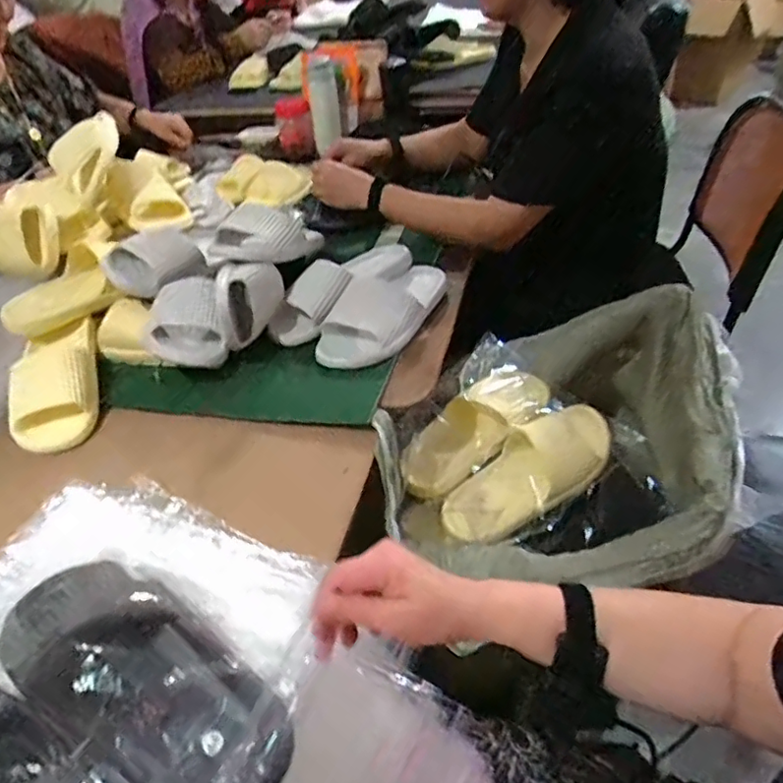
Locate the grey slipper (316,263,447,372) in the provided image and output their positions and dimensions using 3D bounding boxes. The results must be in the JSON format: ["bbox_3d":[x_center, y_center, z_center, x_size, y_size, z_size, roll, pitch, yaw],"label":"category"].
[{"bbox_3d":[-0.007,-0.133,0.861,0.120,0.078,0.282,12,44,22],"label":"grey slipper"}]

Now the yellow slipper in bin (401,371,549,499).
[{"bbox_3d":[0.125,0.051,0.858,0.272,0.064,0.097,-41,69,-15],"label":"yellow slipper in bin"}]

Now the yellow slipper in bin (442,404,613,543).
[{"bbox_3d":[0.195,0.110,0.808,0.279,0.047,0.110,-30,68,-13],"label":"yellow slipper in bin"}]

